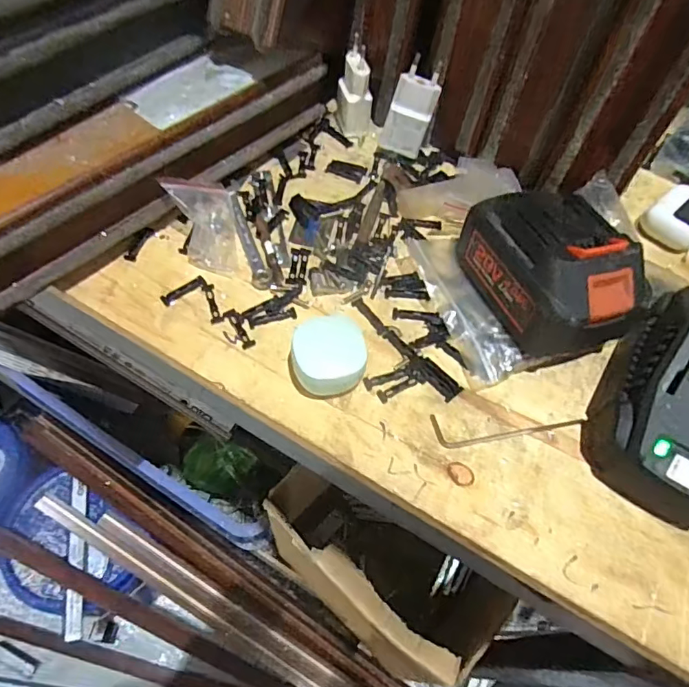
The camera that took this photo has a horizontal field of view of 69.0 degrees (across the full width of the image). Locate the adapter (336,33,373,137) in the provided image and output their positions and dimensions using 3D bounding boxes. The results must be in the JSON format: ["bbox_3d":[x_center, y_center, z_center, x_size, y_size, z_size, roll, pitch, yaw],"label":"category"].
[{"bbox_3d":[0.010,-0.219,0.433,0.026,0.067,0.036,-9,59,-10],"label":"adapter"}]

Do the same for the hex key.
[{"bbox_3d":[0.101,0.055,0.305,0.094,0.004,0.020,3,58,-2],"label":"hex key"}]

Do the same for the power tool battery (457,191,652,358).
[{"bbox_3d":[0.133,-0.050,0.320,0.070,0.061,0.111,-16,60,-14],"label":"power tool battery"}]

